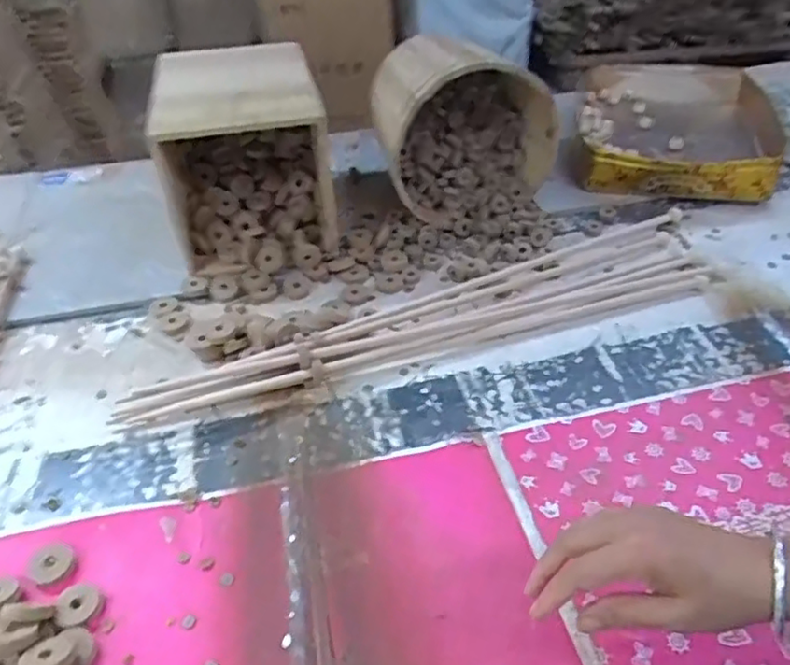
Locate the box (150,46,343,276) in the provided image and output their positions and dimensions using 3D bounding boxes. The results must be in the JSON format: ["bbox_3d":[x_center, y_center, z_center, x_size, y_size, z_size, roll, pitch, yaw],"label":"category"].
[{"bbox_3d":[-0.202,-0.236,0.877,0.210,0.214,0.276,-12,43,-10],"label":"box"}]

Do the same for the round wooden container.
[{"bbox_3d":[0.102,-0.295,0.911,0.245,0.207,0.199,0,42,3],"label":"round wooden container"}]

